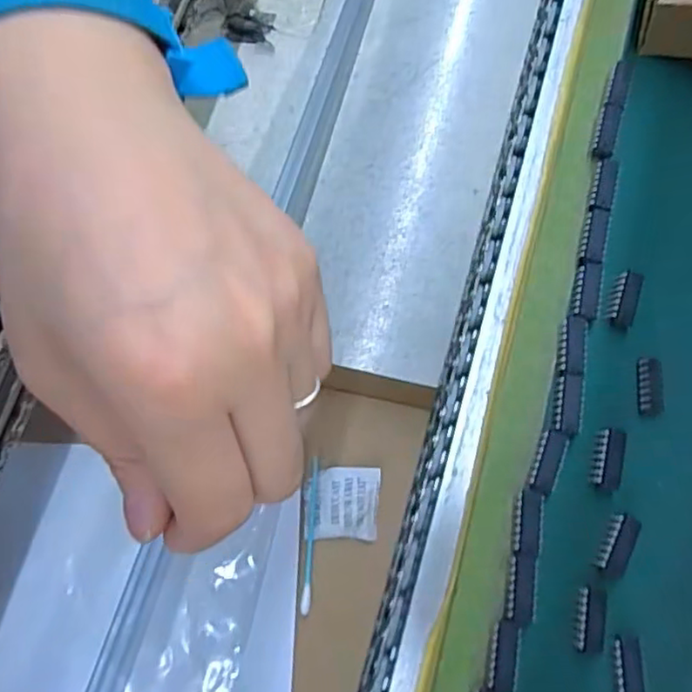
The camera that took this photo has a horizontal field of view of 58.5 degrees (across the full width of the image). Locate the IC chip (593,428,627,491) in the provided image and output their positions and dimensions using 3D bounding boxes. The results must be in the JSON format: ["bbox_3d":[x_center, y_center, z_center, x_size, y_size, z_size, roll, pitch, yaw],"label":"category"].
[{"bbox_3d":[0.083,0.035,0.194,0.008,0.004,0.019,15,76,4],"label":"IC chip"}]

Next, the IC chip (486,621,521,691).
[{"bbox_3d":[0.046,0.090,0.179,0.008,0.004,0.019,11,76,4],"label":"IC chip"}]

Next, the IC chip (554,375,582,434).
[{"bbox_3d":[0.072,0.018,0.198,0.008,0.004,0.018,9,76,3],"label":"IC chip"}]

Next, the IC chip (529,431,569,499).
[{"bbox_3d":[0.064,0.037,0.193,0.008,0.004,0.020,21,77,6],"label":"IC chip"}]

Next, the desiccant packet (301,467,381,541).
[{"bbox_3d":[-0.003,0.076,0.298,0.036,0.009,0.033,2,74,-1],"label":"desiccant packet"}]

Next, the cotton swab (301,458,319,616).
[{"bbox_3d":[-0.017,0.090,0.296,0.004,0.006,0.071,3,74,0],"label":"cotton swab"}]

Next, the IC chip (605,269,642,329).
[{"bbox_3d":[0.095,-0.016,0.210,0.010,0.004,0.019,18,76,5],"label":"IC chip"}]

